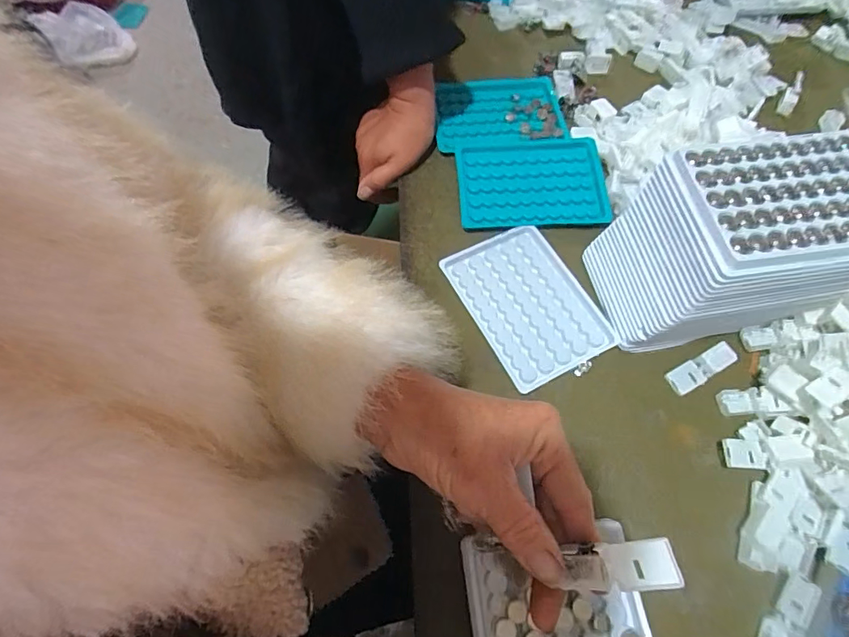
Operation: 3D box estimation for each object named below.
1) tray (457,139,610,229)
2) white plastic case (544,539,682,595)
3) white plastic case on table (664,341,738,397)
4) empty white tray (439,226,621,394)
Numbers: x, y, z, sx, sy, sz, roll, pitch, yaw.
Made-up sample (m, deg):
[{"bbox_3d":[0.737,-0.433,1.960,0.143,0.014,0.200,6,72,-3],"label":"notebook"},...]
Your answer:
[{"bbox_3d":[0.099,-0.127,0.438,0.132,0.008,0.098,-1,63,-2],"label":"tray"},{"bbox_3d":[0.087,0.113,0.212,0.049,0.009,0.020,-27,58,32],"label":"white plastic case"},{"bbox_3d":[0.215,0.039,0.364,0.055,0.004,0.019,-31,67,-2],"label":"white plastic case on table"},{"bbox_3d":[0.083,-0.015,0.384,0.094,0.005,0.130,-25,66,-13],"label":"empty white tray"}]

